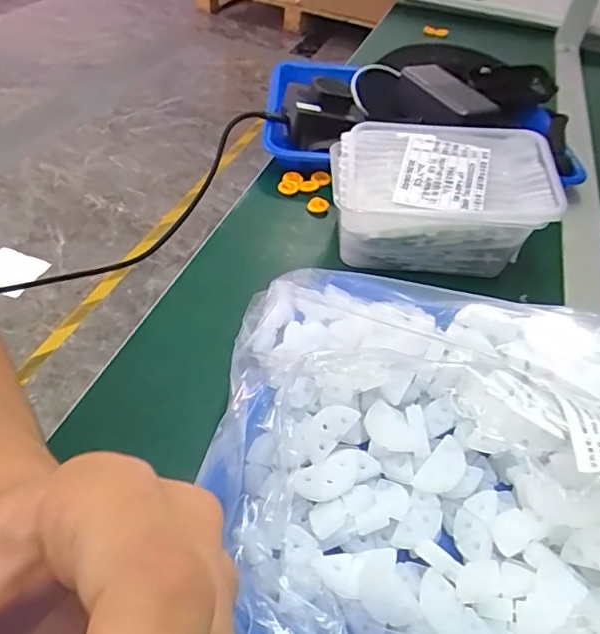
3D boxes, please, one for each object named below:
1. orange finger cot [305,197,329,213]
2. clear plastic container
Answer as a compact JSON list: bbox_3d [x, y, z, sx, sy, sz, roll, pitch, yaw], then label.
[{"bbox_3d":[0.017,-0.106,0.532,0.021,0.012,0.012,8,43,2],"label":"orange finger cot"},{"bbox_3d":[0.118,-0.100,0.484,0.181,0.084,0.120,6,44,-2],"label":"clear plastic container"}]

